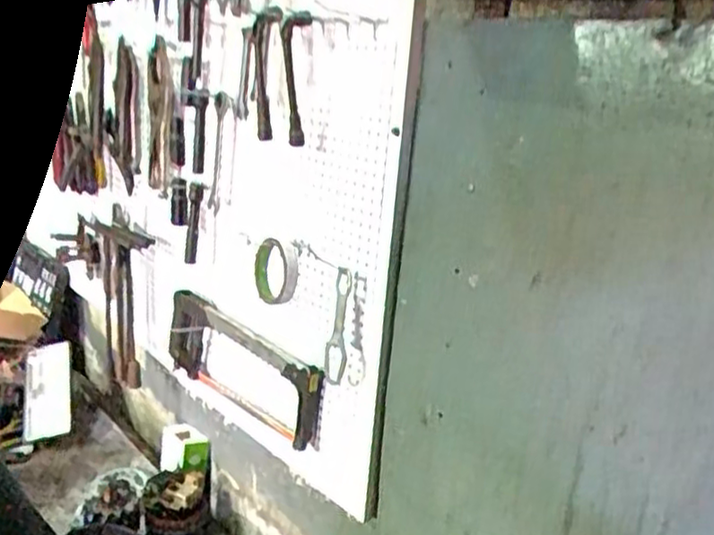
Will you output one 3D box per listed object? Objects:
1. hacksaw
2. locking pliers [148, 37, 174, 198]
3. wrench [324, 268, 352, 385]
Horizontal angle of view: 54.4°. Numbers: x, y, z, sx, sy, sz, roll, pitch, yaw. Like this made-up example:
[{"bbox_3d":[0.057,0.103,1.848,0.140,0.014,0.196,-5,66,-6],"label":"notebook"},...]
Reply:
[{"bbox_3d":[-0.188,0.154,1.075,0.037,0.145,0.394,-11,22,-41],"label":"hacksaw"},{"bbox_3d":[-0.320,-0.240,1.127,0.017,0.237,0.091,-7,20,-31],"label":"locking pliers"},{"bbox_3d":[-0.023,0.077,0.882,0.027,0.163,0.012,19,27,24],"label":"wrench"}]

